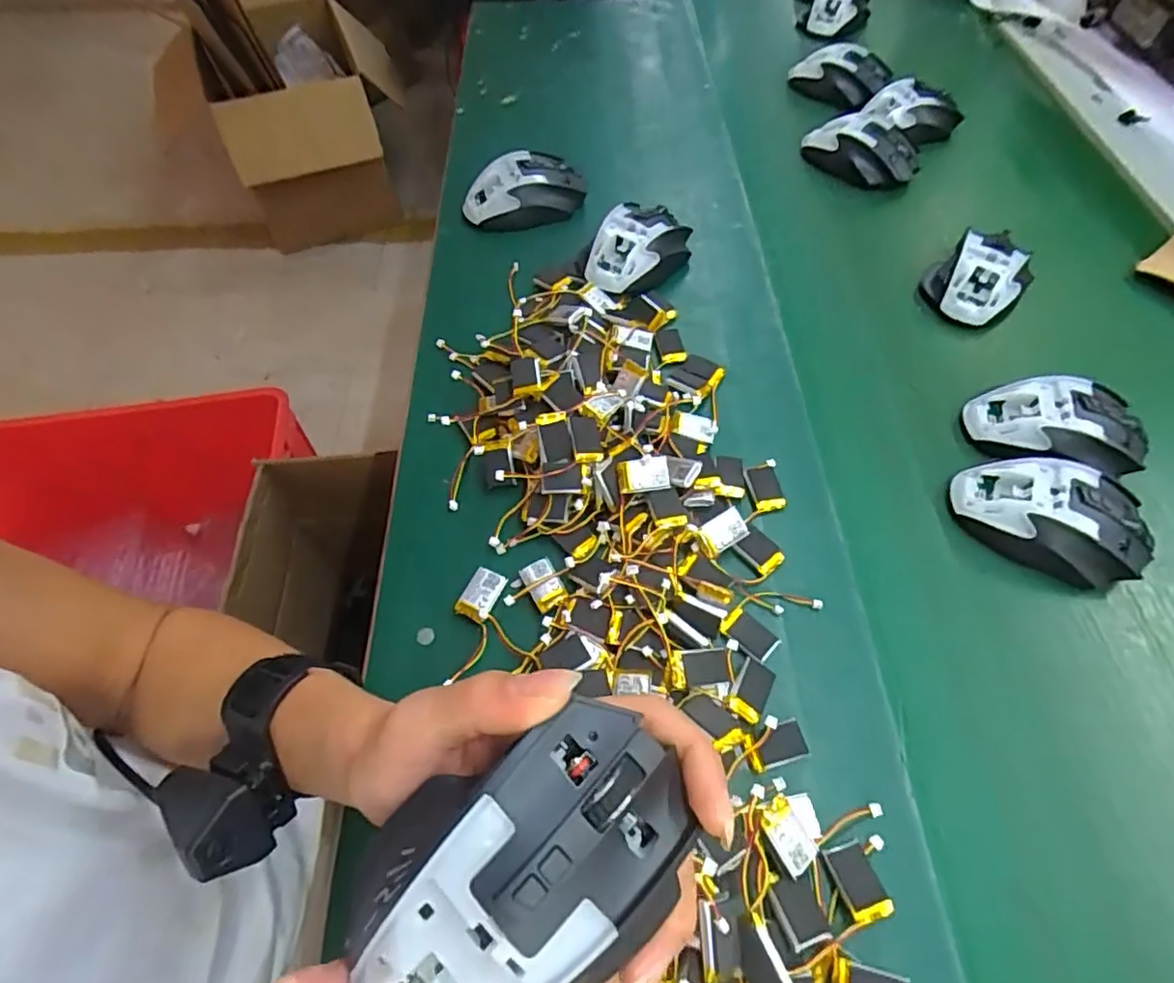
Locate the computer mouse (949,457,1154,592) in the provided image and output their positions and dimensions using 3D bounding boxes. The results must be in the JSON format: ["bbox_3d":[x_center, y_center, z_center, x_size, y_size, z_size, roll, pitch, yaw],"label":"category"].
[{"bbox_3d":[0.302,0.017,0.404,0.114,0.042,0.073,17,58,10],"label":"computer mouse"}]

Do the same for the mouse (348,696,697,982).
[{"bbox_3d":[-0.021,0.113,0.182,0.106,0.041,0.064,-28,62,-18],"label":"mouse"}]

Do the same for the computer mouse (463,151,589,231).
[{"bbox_3d":[-0.058,-0.282,0.580,0.111,0.038,0.061,-3,57,-3],"label":"computer mouse"}]

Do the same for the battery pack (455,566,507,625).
[{"bbox_3d":[-0.065,0.064,0.381,0.022,0.008,0.032,20,58,12],"label":"battery pack"}]

